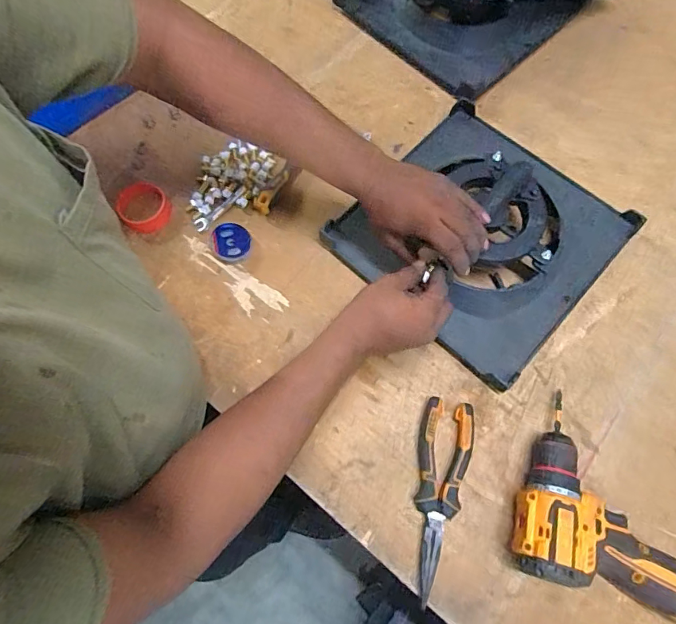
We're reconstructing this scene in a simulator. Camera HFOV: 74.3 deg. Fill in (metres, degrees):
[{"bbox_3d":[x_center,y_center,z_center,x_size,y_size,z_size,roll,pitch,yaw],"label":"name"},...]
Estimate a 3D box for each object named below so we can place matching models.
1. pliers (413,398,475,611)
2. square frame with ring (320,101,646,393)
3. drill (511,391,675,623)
[{"bbox_3d":[0.106,0.198,0.490,0.056,0.023,0.199,15,72,7],"label":"pliers"},{"bbox_3d":[0.185,-0.113,0.561,0.295,0.075,0.300,42,77,14],"label":"square frame with ring"},{"bbox_3d":[0.300,0.218,0.460,0.213,0.062,0.184,27,74,10],"label":"drill"}]

